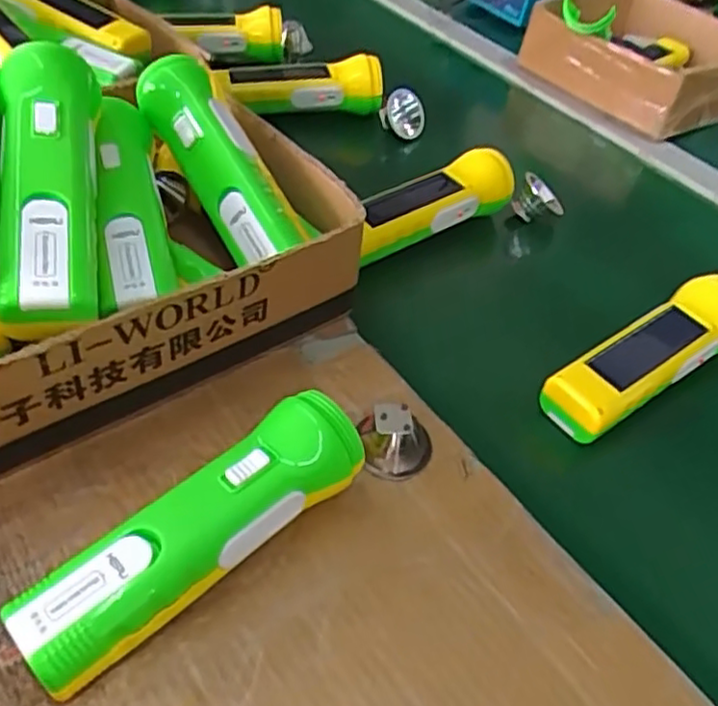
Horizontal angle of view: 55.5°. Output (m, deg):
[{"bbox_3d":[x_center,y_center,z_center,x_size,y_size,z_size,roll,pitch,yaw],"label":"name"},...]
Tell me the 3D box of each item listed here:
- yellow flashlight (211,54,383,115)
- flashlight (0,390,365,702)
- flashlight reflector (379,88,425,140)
[{"bbox_3d":[-0.054,-0.258,0.657,0.156,0.042,0.043,0,44,-8],"label":"yellow flashlight"},{"bbox_3d":[-0.072,0.078,0.307,0.165,0.050,0.052,-29,56,-32],"label":"flashlight"},{"bbox_3d":[0.041,-0.231,0.654,0.043,0.048,0.016,20,45,13],"label":"flashlight reflector"}]

